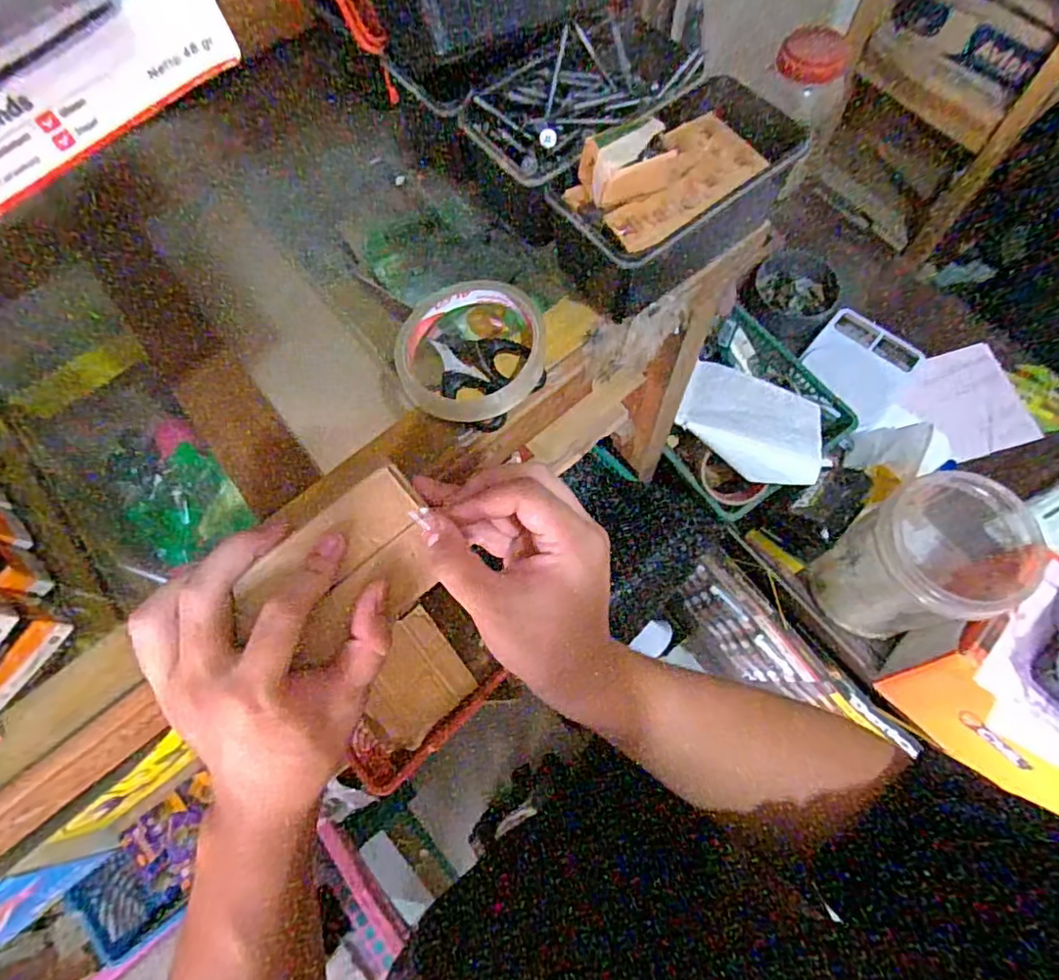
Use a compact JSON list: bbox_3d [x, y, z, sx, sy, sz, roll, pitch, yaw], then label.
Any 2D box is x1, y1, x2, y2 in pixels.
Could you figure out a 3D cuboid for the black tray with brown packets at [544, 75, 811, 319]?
[{"bbox_3d":[0.084,-0.172,0.342,0.150,0.073,0.079,-34,72,-10],"label":"black tray with brown packets"}]

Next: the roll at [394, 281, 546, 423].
[{"bbox_3d":[-0.035,-0.085,0.352,0.087,0.016,0.089,-1,69,2],"label":"roll"}]

